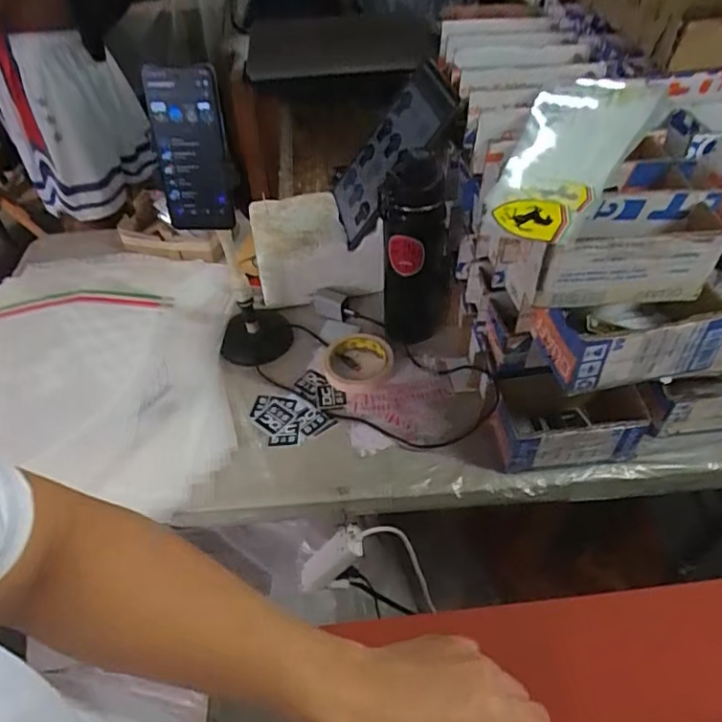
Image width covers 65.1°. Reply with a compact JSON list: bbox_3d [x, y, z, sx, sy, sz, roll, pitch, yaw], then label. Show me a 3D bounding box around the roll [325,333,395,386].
[{"bbox_3d":[-0.003,-0.001,0.785,0.095,0.022,0.087,-1,48,1],"label":"roll"}]

